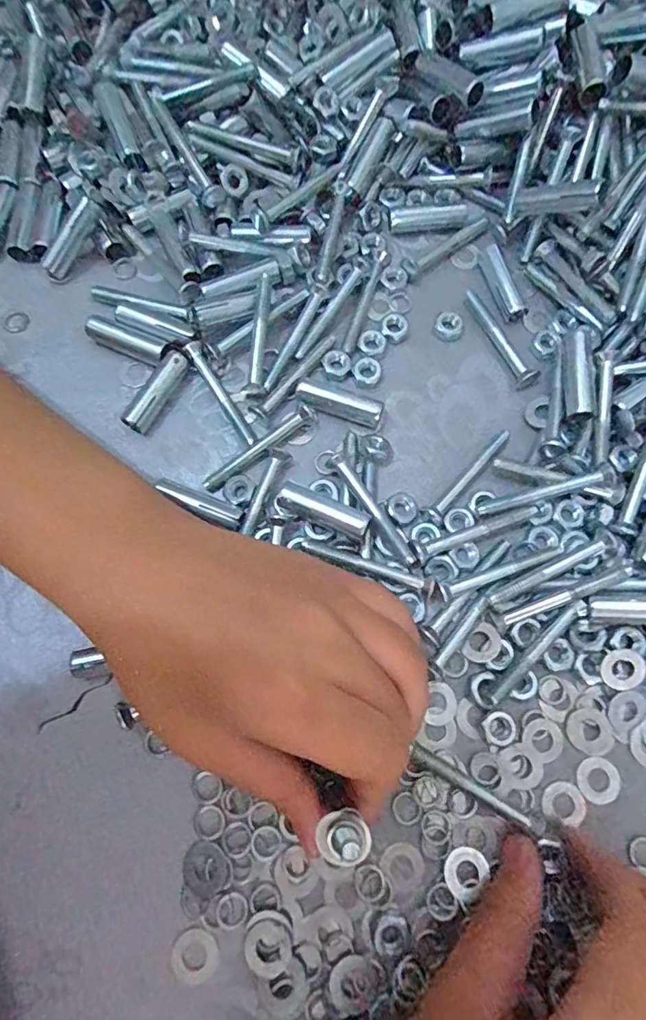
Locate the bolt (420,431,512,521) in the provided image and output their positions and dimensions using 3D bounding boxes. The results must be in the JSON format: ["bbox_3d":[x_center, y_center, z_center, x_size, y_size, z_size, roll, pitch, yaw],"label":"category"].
[{"bbox_3d":[0.065,-0.015,0.230,0.008,0.006,0.055,44,78,10],"label":"bolt"}]

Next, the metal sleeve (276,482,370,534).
[{"bbox_3d":[0.001,0.000,0.217,0.039,0.015,0.013,26,76,6],"label":"metal sleeve"}]

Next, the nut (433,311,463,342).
[{"bbox_3d":[0.061,-0.090,0.253,0.013,0.004,0.016,31,76,7],"label":"nut"}]

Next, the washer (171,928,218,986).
[{"bbox_3d":[-0.045,0.155,0.180,0.016,0.004,0.016,0,75,-1],"label":"washer"}]

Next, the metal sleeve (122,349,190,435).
[{"bbox_3d":[-0.075,-0.054,0.235,0.011,0.009,0.040,28,76,6],"label":"metal sleeve"}]

